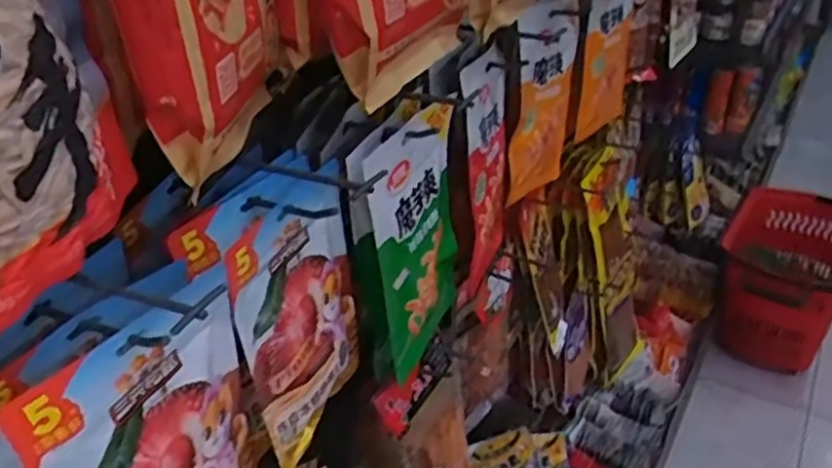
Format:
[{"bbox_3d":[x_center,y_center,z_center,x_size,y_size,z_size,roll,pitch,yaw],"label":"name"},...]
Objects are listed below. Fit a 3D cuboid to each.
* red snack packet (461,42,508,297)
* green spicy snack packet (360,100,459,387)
[{"bbox_3d":[0.077,-0.067,0.773,0.026,0.263,0.114,5,35,14],"label":"red snack packet"},{"bbox_3d":[0.004,0.011,0.674,0.032,0.262,0.129,12,43,24],"label":"green spicy snack packet"}]

